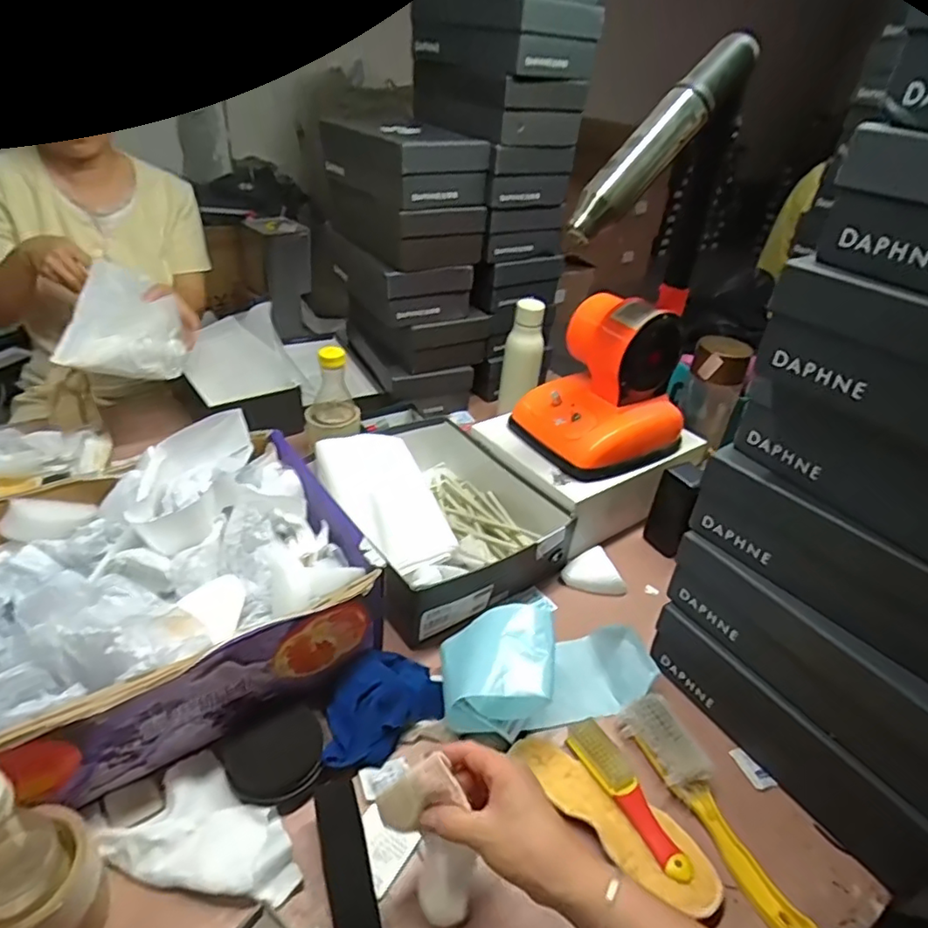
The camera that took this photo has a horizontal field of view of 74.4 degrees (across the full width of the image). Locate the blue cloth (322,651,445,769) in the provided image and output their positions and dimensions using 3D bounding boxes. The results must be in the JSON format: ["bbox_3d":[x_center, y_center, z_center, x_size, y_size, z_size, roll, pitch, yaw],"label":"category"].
[{"bbox_3d":[-0.094,0.246,0.626,0.130,0.043,0.097,-22,44,-34],"label":"blue cloth"}]

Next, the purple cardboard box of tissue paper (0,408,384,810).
[{"bbox_3d":[-0.327,0.124,0.632,0.409,0.158,0.315,-16,40,-28],"label":"purple cardboard box of tissue paper"}]

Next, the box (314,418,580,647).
[{"bbox_3d":[-0.064,0.054,0.847,0.280,0.101,0.354,-21,43,-33],"label":"box"}]

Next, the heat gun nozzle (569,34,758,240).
[{"bbox_3d":[0.217,-0.354,0.678,0.047,0.263,0.052,36,9,-45],"label":"heat gun nozzle"}]

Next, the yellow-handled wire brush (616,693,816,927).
[{"bbox_3d":[0.226,0.320,0.573,0.052,0.029,0.223,-7,37,-18],"label":"yellow-handled wire brush"}]

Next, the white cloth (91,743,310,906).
[{"bbox_3d":[-0.221,0.327,0.524,0.155,0.023,0.106,26,39,26],"label":"white cloth"}]

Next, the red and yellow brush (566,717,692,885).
[{"bbox_3d":[0.157,0.311,0.579,0.031,0.018,0.156,-14,40,-27],"label":"red and yellow brush"}]

